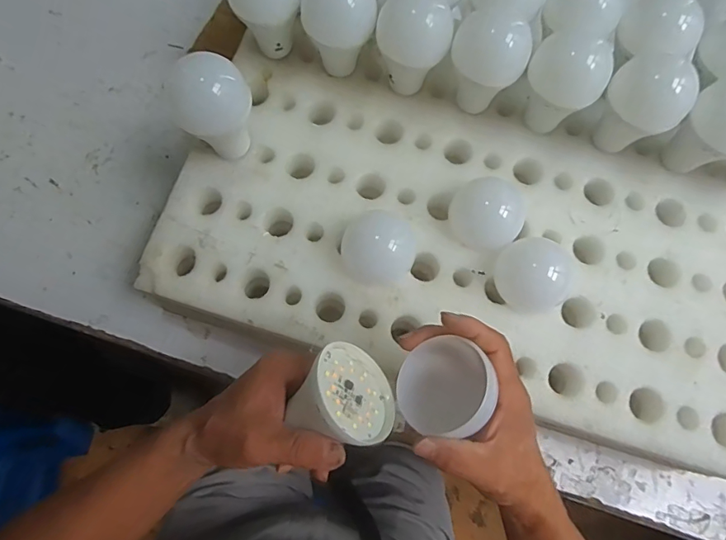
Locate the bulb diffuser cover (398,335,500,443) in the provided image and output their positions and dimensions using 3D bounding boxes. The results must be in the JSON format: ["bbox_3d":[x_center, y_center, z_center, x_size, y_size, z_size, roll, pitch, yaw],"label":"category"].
[{"bbox_3d":[0.054,0.077,0.318,0.056,0.035,0.065,9,73,1],"label":"bulb diffuser cover"}]

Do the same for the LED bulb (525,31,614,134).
[{"bbox_3d":[0.175,-0.161,0.429,0.064,0.090,0.060,35,75,8],"label":"LED bulb"}]

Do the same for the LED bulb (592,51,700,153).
[{"bbox_3d":[0.240,-0.140,0.421,0.059,0.085,0.062,1,73,-2],"label":"LED bulb"}]

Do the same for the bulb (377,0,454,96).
[{"bbox_3d":[0.045,-0.201,0.426,0.063,0.080,0.056,26,74,5],"label":"bulb"}]

